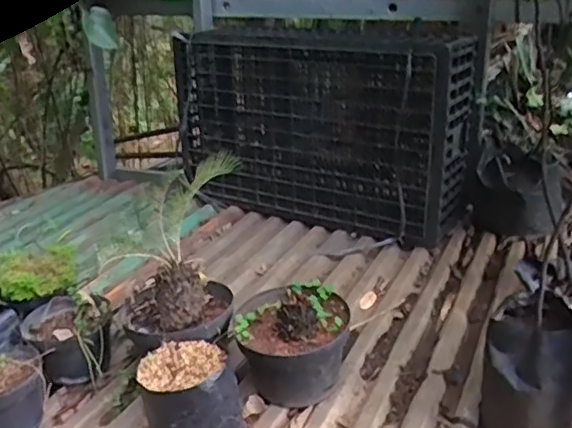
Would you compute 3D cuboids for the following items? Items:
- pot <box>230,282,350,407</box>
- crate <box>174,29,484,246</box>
[{"bbox_3d":[0.011,0.242,1.147,0.200,0.191,0.195,1,22,0],"label":"pot"},{"bbox_3d":[0.081,-0.253,1.854,0.904,0.563,0.256,14,26,29],"label":"crate"}]

